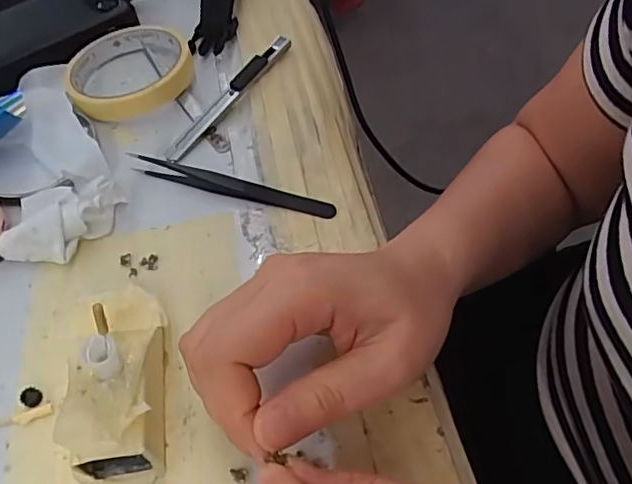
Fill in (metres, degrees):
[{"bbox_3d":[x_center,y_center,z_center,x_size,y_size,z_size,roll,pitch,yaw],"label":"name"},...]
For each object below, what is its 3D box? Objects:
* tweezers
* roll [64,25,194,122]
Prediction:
[{"bbox_3d":[-0.051,-0.036,0.341,0.126,0.014,0.015,17,56,13],"label":"tweezers"},{"bbox_3d":[-0.131,-0.123,0.400,0.086,0.020,0.087,-1,54,1],"label":"roll"}]

